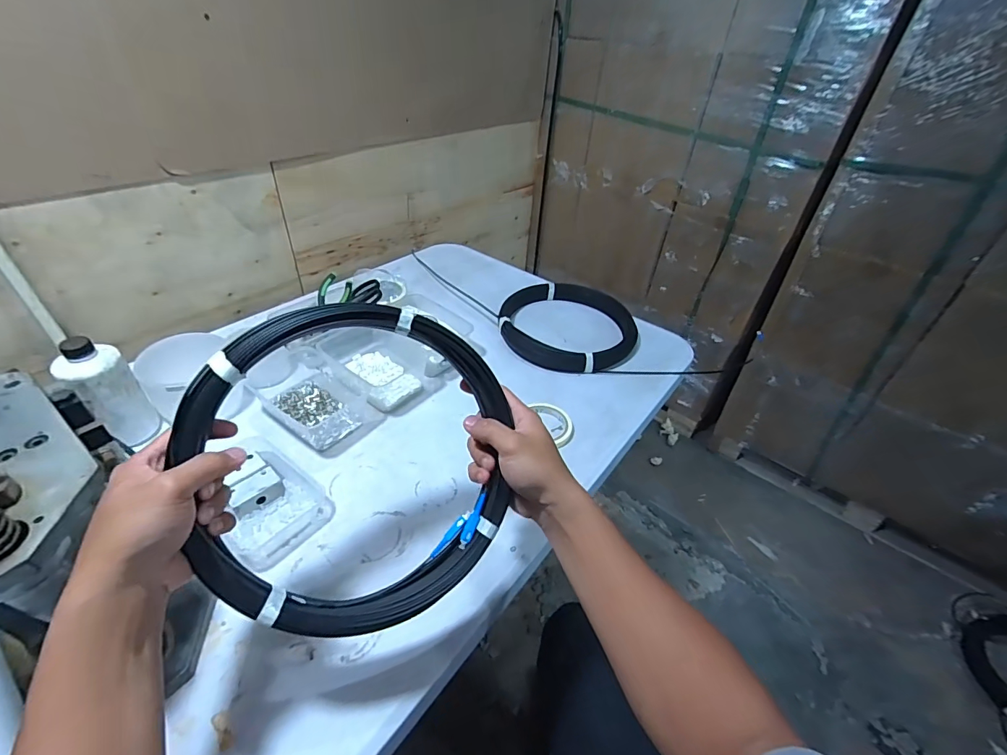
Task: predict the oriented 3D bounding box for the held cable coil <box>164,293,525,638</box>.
[{"bbox_3d":[-0.121,0.074,0.377,0.260,0.274,0.022,-2,-2,-23],"label":"held cable coil"}]

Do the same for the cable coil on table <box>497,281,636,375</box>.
[{"bbox_3d":[0.132,-0.115,0.917,0.266,0.056,0.244,3,39,-3],"label":"cable coil on table"}]

